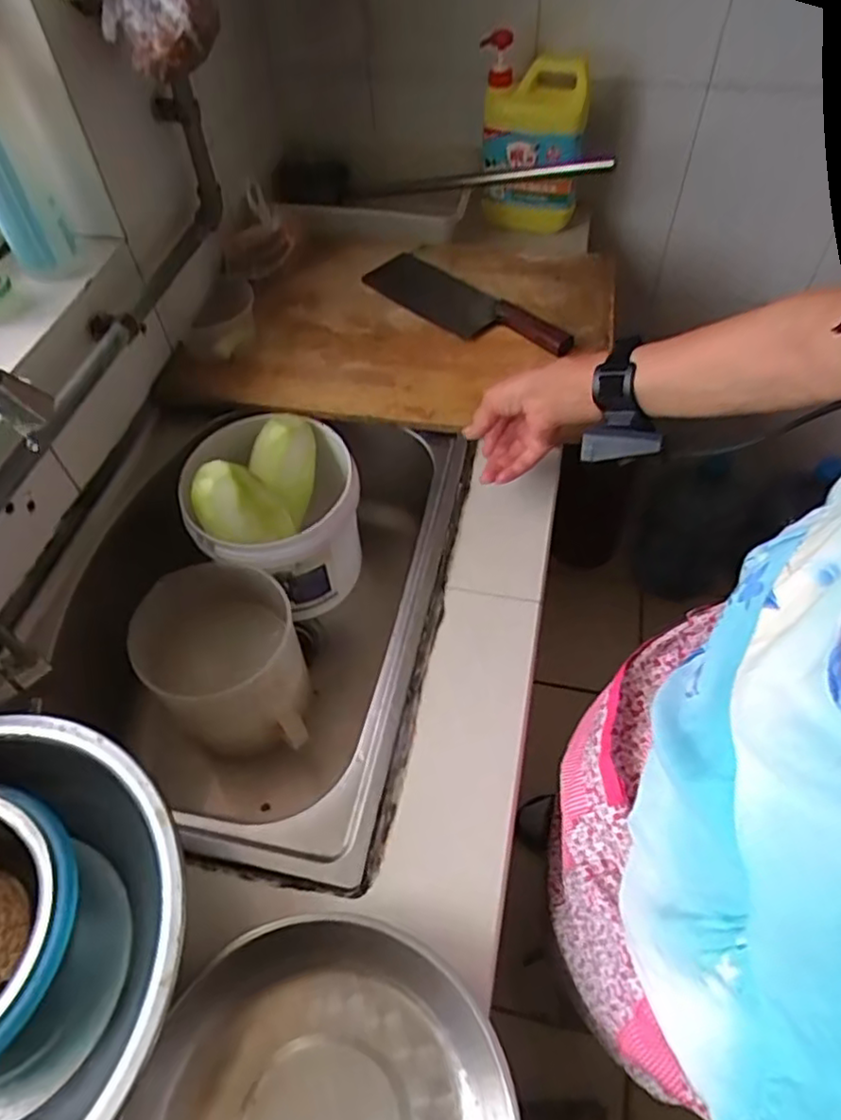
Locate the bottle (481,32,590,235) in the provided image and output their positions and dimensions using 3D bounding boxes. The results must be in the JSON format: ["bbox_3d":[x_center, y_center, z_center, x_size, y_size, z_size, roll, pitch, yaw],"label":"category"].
[{"bbox_3d":[0.160,-0.595,0.957,0.137,0.230,0.067,4,52,5],"label":"bottle"}]

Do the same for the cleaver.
[{"bbox_3d":[0.054,-0.338,0.895,0.101,0.027,0.329,-34,58,-22],"label":"cleaver"}]

